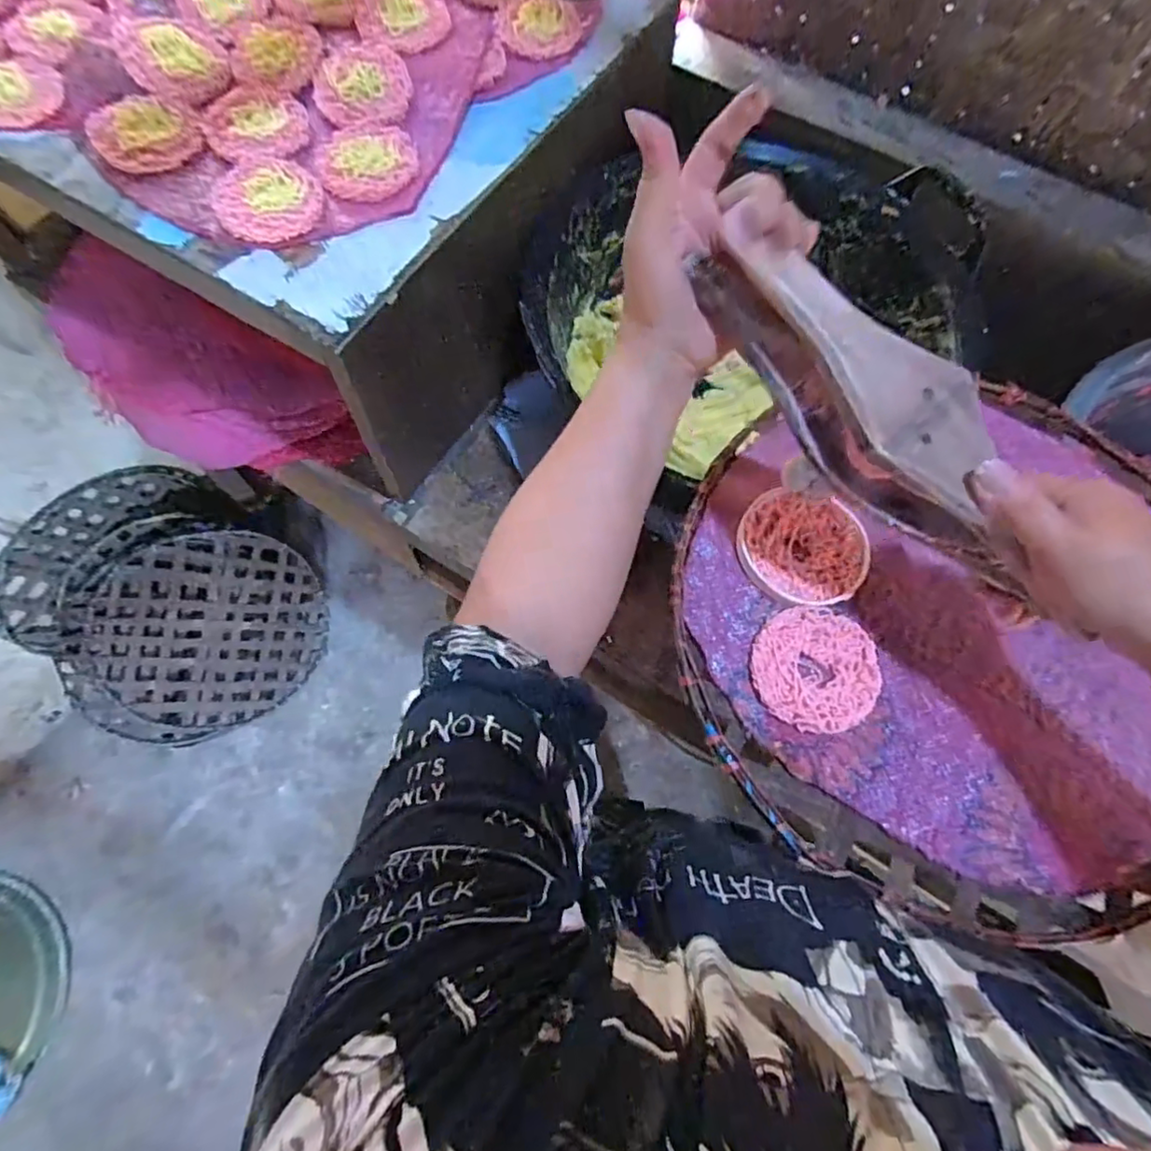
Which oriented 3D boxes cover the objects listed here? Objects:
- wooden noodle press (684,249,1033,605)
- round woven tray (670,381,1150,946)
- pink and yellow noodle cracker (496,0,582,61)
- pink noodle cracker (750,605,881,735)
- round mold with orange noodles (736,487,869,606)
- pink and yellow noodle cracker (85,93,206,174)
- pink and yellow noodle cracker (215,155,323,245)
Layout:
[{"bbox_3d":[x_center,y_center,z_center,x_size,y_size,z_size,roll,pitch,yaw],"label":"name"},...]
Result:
[{"bbox_3d":[0.144,-0.087,0.302,0.060,0.048,0.205,-38,84,-13],"label":"wooden noodle press"},{"bbox_3d":[0.263,0.038,0.398,0.381,0.029,0.339,-10,69,-3],"label":"round woven tray"},{"bbox_3d":[-0.031,-0.508,0.556,0.073,0.016,0.097,11,69,5],"label":"pink and yellow noodle cracker"},{"bbox_3d":[0.153,0.057,0.382,0.079,0.009,0.076,0,69,0],"label":"pink noodle cracker"},{"bbox_3d":[0.153,-0.020,0.409,0.086,0.009,0.079,0,69,0],"label":"round mold with orange noodles"},{"bbox_3d":[-0.343,-0.352,0.480,0.071,0.014,0.075,0,69,0],"label":"pink and yellow noodle cracker"},{"bbox_3d":[-0.238,-0.290,0.465,0.073,0.009,0.086,-41,74,-14],"label":"pink and yellow noodle cracker"}]

